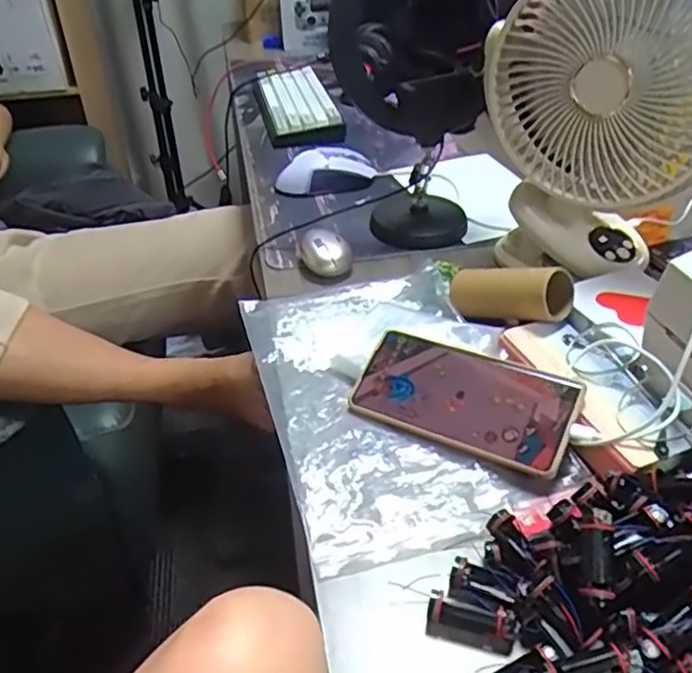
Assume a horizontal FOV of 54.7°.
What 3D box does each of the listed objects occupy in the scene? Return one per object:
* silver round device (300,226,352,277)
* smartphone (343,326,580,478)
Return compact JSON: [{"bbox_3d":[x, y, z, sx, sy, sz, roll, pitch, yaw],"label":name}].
[{"bbox_3d":[-0.021,-0.085,0.680,0.050,0.031,0.053,-2,39,2],"label":"silver round device"},{"bbox_3d":[0.085,0.043,0.495,0.163,0.007,0.077,16,66,28],"label":"smartphone"}]

